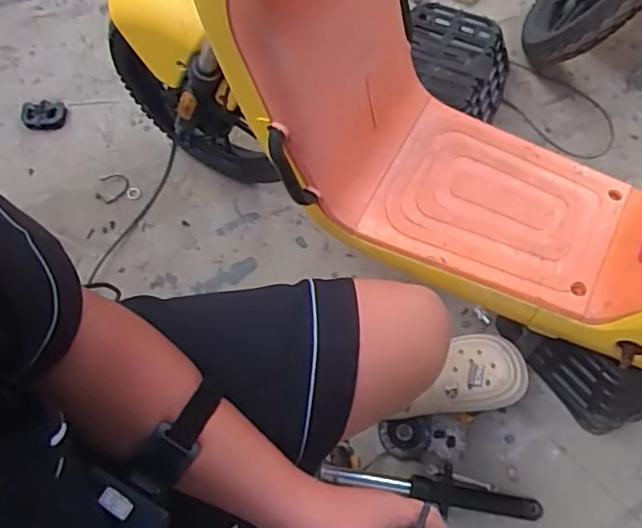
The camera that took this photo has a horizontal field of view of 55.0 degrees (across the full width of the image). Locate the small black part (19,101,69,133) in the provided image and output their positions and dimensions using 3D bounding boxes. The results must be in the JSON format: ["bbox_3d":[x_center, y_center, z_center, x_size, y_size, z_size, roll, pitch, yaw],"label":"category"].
[{"bbox_3d":[-0.567,-0.304,1.264,0.090,0.031,0.054,0,66,-2],"label":"small black part"}]

